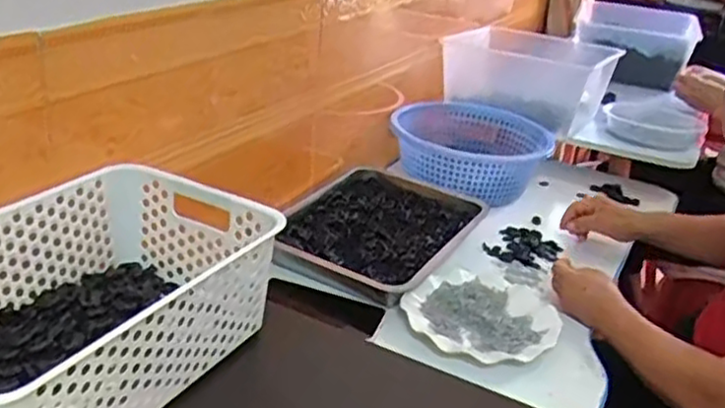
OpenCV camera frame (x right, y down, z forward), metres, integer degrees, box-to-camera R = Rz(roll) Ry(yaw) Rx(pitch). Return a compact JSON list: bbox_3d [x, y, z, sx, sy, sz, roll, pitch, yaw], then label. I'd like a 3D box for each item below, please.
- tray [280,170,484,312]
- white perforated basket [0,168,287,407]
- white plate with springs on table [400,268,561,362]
[{"bbox_3d":[0.018,0.038,1.044,0.241,0.043,0.325,17,28,22],"label":"tray"},{"bbox_3d":[-0.224,0.082,0.574,0.204,0.108,0.297,19,29,25],"label":"white perforated basket"},{"bbox_3d":[0.154,0.132,0.890,0.175,0.016,0.185,5,26,-2],"label":"white plate with springs on table"}]

